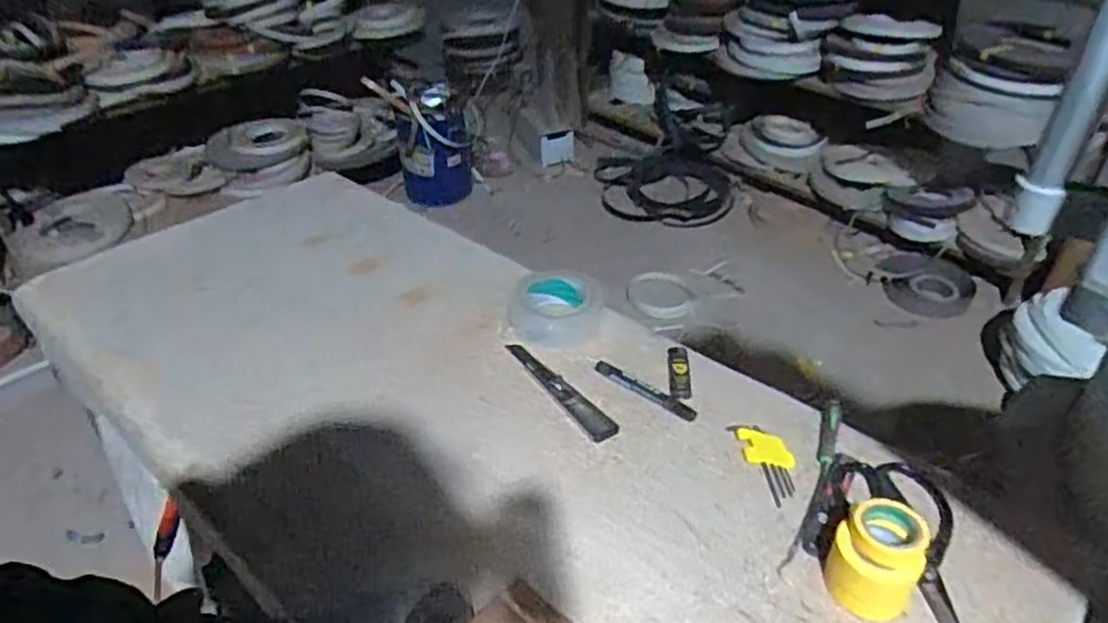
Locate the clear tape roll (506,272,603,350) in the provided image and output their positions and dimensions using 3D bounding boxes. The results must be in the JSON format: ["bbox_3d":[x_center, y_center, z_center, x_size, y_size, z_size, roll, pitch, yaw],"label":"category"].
[{"bbox_3d":[0.000,-0.001,0.910,0.115,0.042,0.119,-1,38,1],"label":"clear tape roll"}]

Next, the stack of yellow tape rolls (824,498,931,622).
[{"bbox_3d":[0.264,0.204,0.600,0.065,0.069,0.079,18,43,24],"label":"stack of yellow tape rolls"}]

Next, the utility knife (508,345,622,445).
[{"bbox_3d":[0.001,0.085,0.821,0.028,0.008,0.189,-29,46,-30],"label":"utility knife"}]

